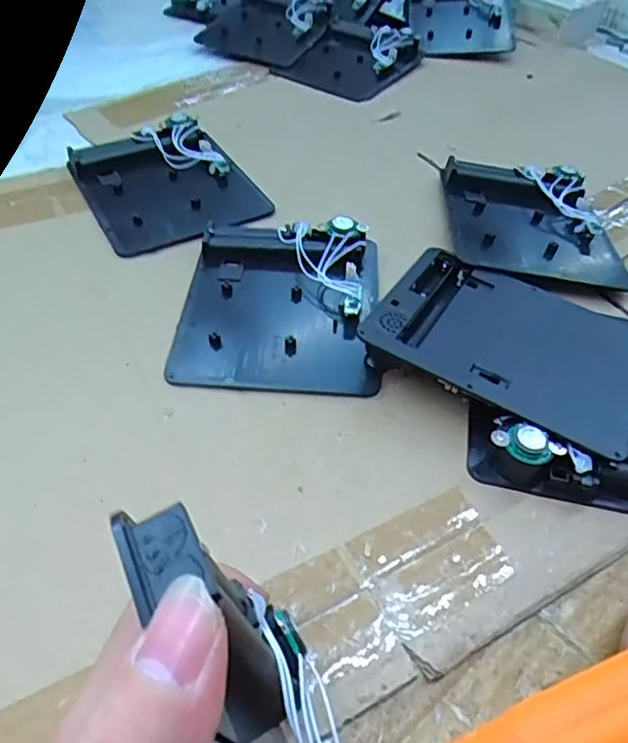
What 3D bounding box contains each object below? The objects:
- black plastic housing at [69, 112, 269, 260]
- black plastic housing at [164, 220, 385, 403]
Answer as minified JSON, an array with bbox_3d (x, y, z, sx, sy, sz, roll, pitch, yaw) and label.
[{"bbox_3d":[-0.104,-0.134,0.422,0.106,0.021,0.136,-21,52,-22],"label":"black plastic housing"},{"bbox_3d":[-0.018,-0.043,0.343,0.108,0.022,0.127,4,47,0],"label":"black plastic housing"}]

